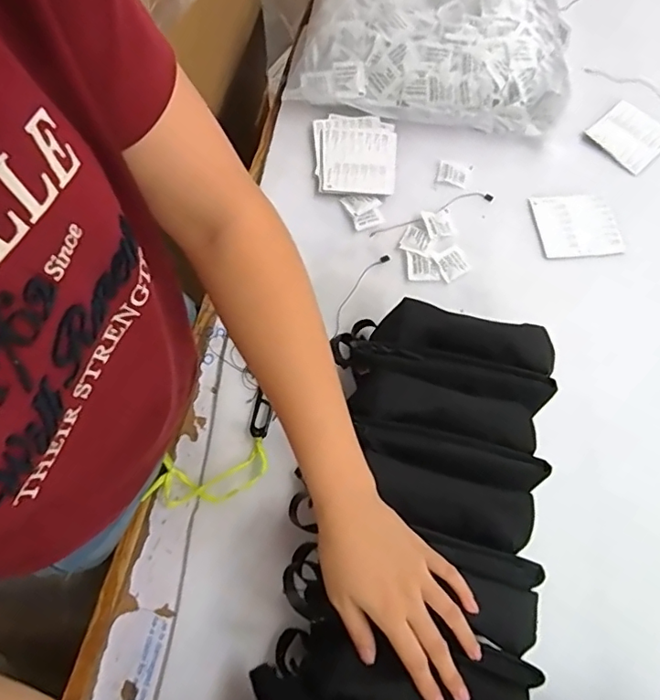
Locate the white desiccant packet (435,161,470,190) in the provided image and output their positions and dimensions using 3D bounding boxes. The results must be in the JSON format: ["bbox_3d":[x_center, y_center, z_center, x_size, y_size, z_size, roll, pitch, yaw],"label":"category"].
[{"bbox_3d":[0.159,-0.227,0.683,0.042,0.005,0.031,19,68,7],"label":"white desiccant packet"}]

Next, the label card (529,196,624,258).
[{"bbox_3d":[0.309,-0.158,0.661,0.097,0.004,0.087,-7,67,-4],"label":"label card"}]

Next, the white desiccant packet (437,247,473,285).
[{"bbox_3d":[0.148,-0.102,0.632,0.038,0.004,0.032,-30,71,-13],"label":"white desiccant packet"}]

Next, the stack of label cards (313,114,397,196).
[{"bbox_3d":[0.031,-0.251,0.682,0.106,0.019,0.119,3,67,1],"label":"stack of label cards"}]

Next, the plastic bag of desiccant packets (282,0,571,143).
[{"bbox_3d":[0.150,-0.496,0.741,0.354,0.112,0.403,7,67,2],"label":"plastic bag of desiccant packets"}]

